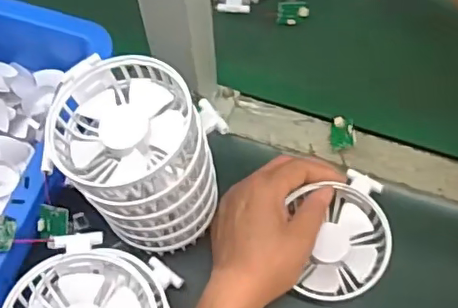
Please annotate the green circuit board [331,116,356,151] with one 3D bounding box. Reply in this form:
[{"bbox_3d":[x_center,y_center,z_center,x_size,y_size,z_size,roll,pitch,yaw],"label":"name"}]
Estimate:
[{"bbox_3d":[0.099,-0.018,0.492,0.022,0.007,0.030,-3,70,27],"label":"green circuit board"}]

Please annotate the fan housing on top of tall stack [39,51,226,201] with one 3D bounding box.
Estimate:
[{"bbox_3d":[-0.063,-0.016,0.353,0.093,0.030,0.089,28,66,14],"label":"fan housing on top of tall stack"}]

